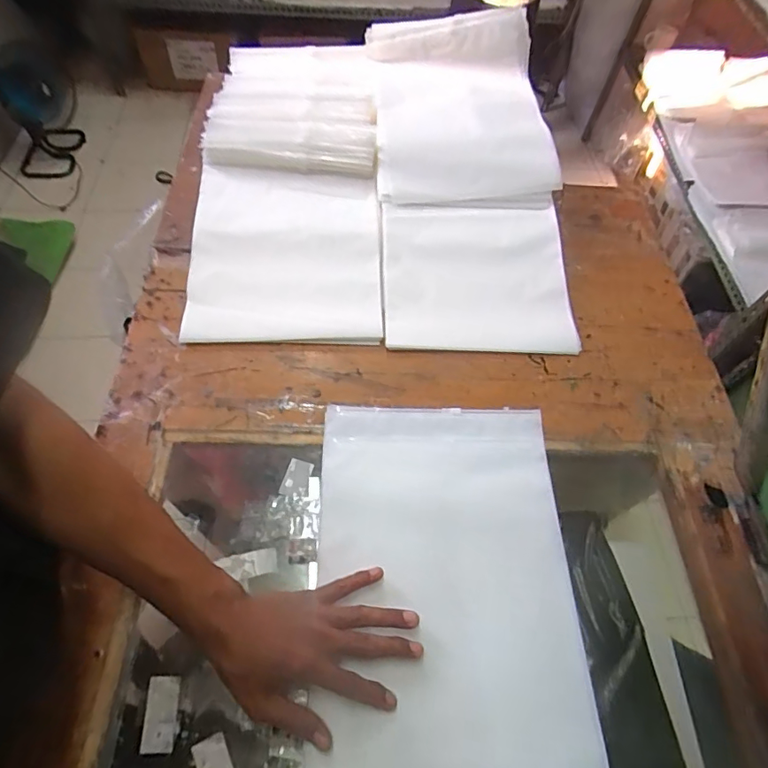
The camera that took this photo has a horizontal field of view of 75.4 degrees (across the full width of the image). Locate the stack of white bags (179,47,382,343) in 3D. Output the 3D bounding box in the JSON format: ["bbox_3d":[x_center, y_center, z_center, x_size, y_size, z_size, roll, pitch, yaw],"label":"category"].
[{"bbox_3d":[-0.141,-0.318,0.741,0.258,0.094,0.589,0,58,-3],"label":"stack of white bags"}]

